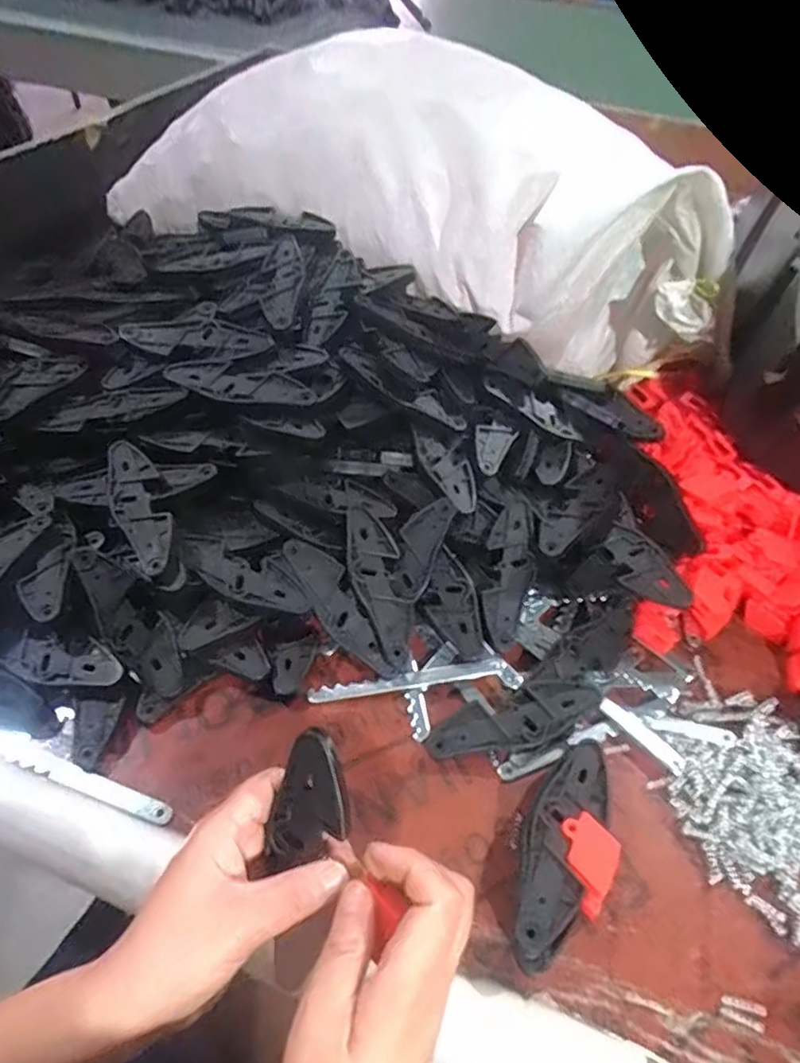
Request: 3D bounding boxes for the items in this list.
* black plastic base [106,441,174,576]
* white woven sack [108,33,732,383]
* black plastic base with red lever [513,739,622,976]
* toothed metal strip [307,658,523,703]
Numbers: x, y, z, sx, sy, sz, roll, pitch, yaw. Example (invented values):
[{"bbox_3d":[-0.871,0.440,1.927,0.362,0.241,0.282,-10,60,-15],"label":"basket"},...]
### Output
[{"bbox_3d":[-0.194,-0.020,0.451,0.037,0.027,0.115,-18,53,-18],"label":"black plastic base"},{"bbox_3d":[0.010,-0.363,0.648,0.671,0.184,0.268,22,52,14],"label":"white woven sack"},{"bbox_3d":[0.103,0.196,0.376,0.057,0.040,0.129,15,50,8],"label":"black plastic base with red lever"},{"bbox_3d":[0.012,0.112,0.455,0.156,0.016,0.019,-3,50,-7],"label":"toothed metal strip"}]

